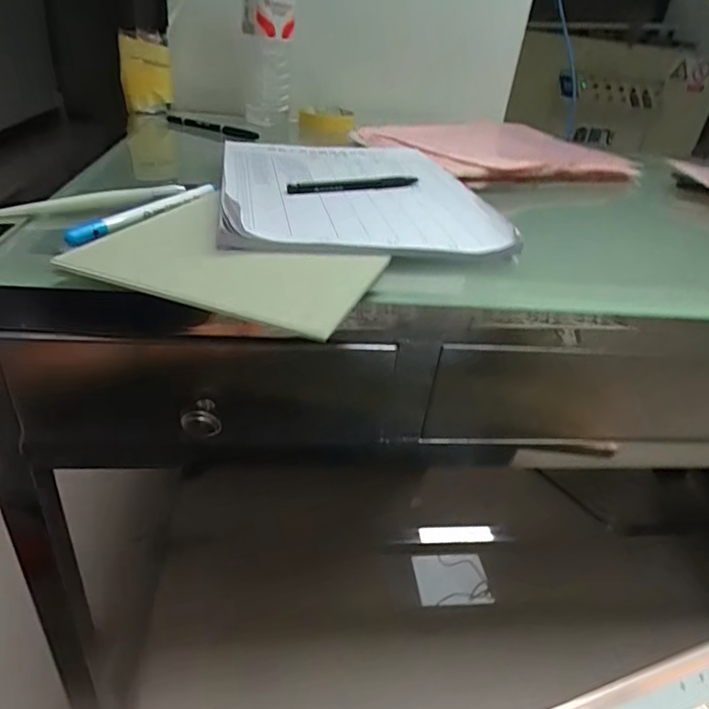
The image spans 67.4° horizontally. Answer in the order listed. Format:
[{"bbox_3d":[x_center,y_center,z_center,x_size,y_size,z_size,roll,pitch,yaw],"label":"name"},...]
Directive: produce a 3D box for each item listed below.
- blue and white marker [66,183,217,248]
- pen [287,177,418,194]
[{"bbox_3d":[-0.147,-0.106,0.386,0.016,0.010,0.147,16,34,15],"label":"blue and white marker"},{"bbox_3d":[0.002,-0.153,0.478,0.131,0.011,0.012,-15,38,-29],"label":"pen"}]

